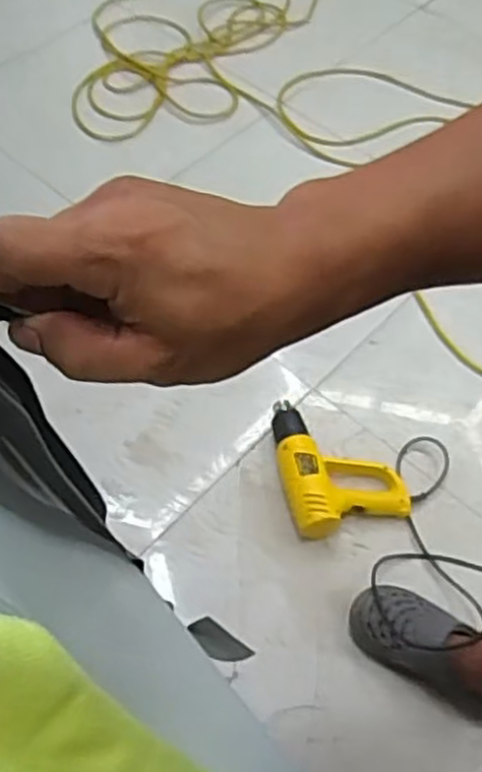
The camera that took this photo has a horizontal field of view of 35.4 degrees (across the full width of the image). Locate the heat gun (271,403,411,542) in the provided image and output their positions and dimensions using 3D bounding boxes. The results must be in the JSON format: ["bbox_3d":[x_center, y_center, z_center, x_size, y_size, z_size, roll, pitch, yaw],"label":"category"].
[{"bbox_3d":[0.164,0.132,1.321,0.206,0.073,0.234,-14,60,-11],"label":"heat gun"}]

